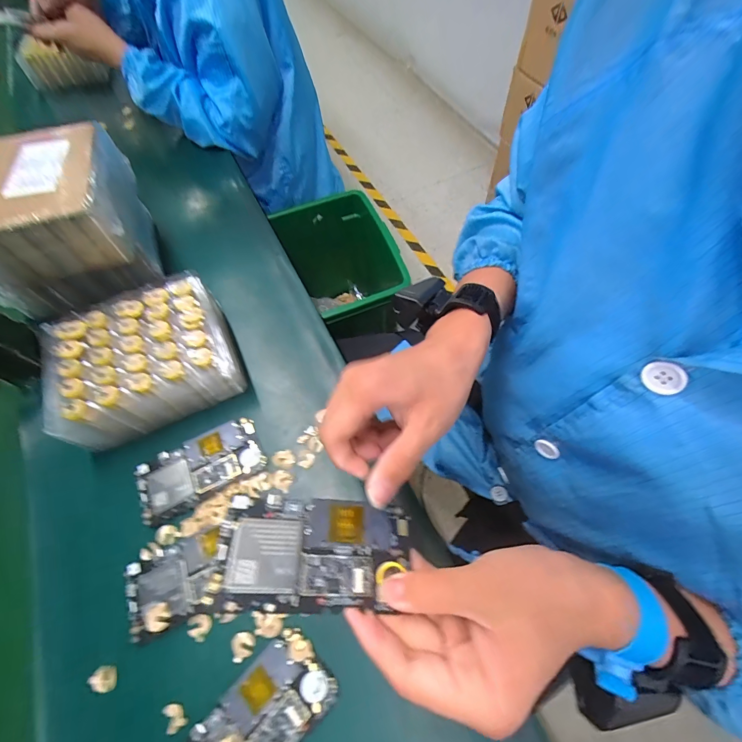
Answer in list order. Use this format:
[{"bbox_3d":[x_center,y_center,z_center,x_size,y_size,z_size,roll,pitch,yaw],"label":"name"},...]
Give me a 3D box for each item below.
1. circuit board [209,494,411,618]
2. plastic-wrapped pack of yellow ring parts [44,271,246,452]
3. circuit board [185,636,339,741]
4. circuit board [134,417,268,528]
[{"bbox_3d":[-0.033,0.117,0.230,0.122,0.004,0.064,8,51,-12],"label":"circuit board"},{"bbox_3d":[-0.249,-0.013,0.399,0.177,0.074,0.149,-25,65,-8],"label":"plastic-wrapped pack of yellow ring parts"},{"bbox_3d":[-0.092,0.279,0.276,0.065,0.007,0.121,40,73,20],"label":"circuit board"},{"bbox_3d":[-0.178,0.102,0.370,0.123,0.010,0.068,-27,65,-9],"label":"circuit board"}]

